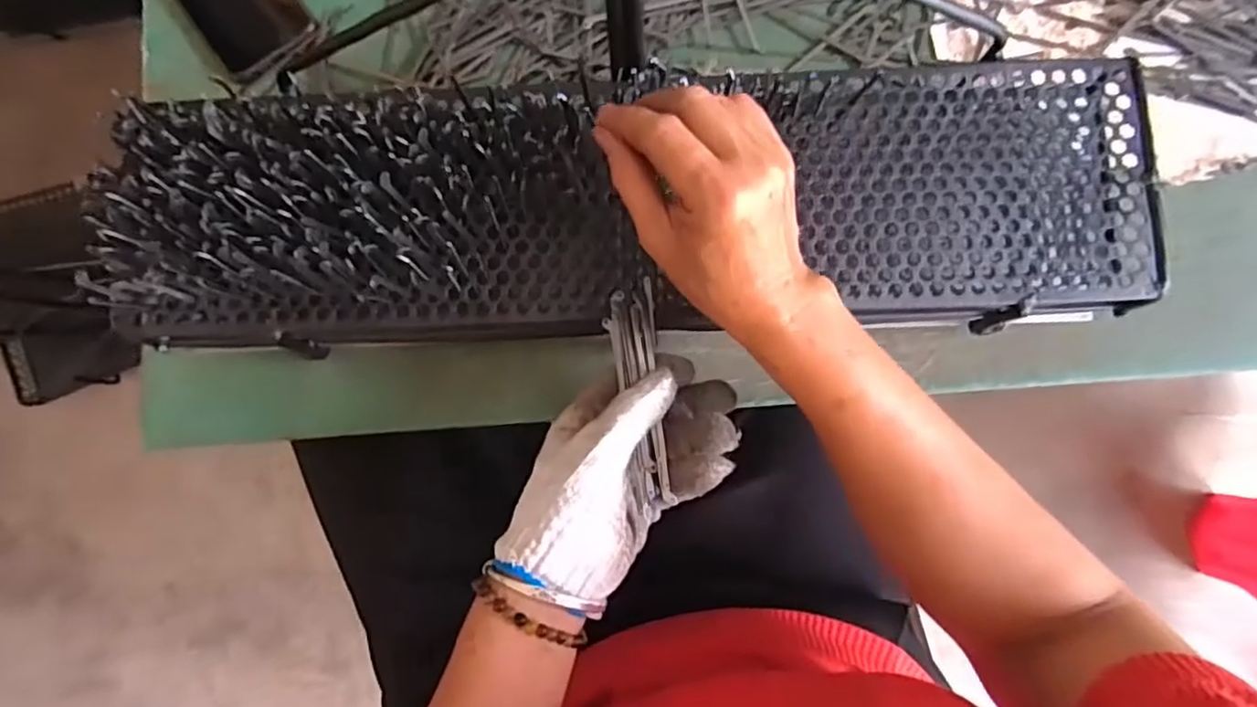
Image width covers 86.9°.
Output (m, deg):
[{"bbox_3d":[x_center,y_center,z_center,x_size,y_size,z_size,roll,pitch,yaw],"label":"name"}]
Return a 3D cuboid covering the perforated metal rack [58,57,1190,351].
[{"bbox_3d":[0.001,-0.081,0.386,0.590,0.065,0.148,-4,84,-4],"label":"perforated metal rack"}]

